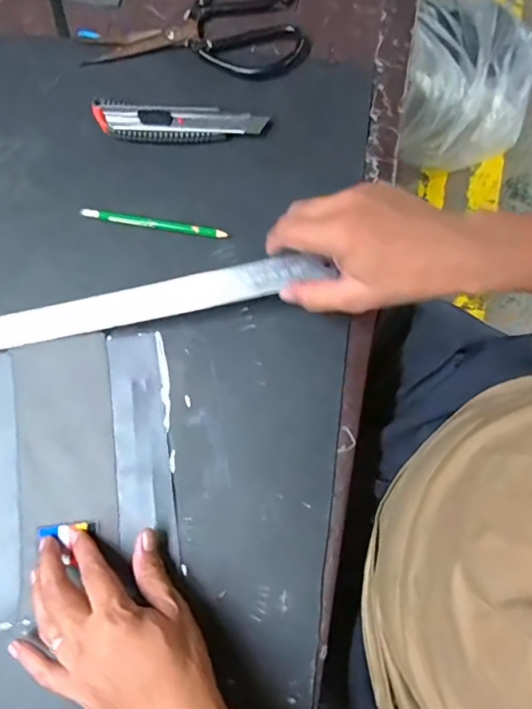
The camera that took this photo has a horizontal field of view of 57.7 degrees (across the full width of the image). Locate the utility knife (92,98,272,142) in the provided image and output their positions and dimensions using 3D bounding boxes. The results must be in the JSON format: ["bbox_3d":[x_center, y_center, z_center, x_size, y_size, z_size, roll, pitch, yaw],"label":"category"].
[{"bbox_3d":[-0.083,-0.219,0.459,0.162,0.010,0.037,7,78,3],"label":"utility knife"}]

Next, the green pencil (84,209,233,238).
[{"bbox_3d":[-0.103,-0.120,0.442,0.136,0.008,0.010,10,79,4],"label":"green pencil"}]

